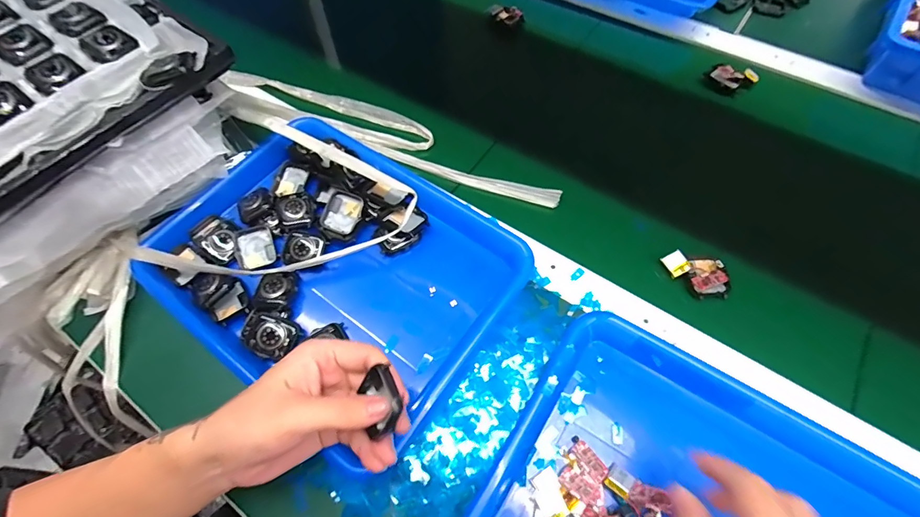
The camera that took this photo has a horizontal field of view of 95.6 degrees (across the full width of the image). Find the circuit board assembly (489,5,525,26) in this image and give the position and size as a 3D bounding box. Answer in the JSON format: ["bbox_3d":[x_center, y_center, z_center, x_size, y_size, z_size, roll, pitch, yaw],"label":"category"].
[{"bbox_3d":[0.068,-0.356,0.607,0.048,0.014,0.019,20,65,13],"label":"circuit board assembly"}]

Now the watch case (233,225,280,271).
[{"bbox_3d":[-0.212,-0.010,0.433,0.037,0.011,0.042,-16,83,-18],"label":"watch case"}]

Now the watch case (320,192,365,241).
[{"bbox_3d":[-0.122,-0.044,0.432,0.037,0.013,0.046,21,66,14],"label":"watch case"}]

